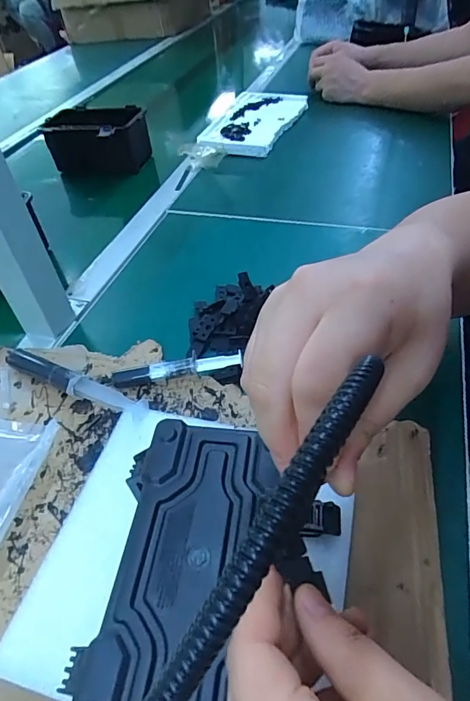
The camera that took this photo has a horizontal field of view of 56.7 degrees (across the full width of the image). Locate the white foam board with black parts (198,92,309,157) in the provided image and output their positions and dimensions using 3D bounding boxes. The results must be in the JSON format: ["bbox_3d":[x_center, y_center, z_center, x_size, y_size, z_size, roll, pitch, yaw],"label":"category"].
[{"bbox_3d":[0.036,-0.430,0.810,0.134,0.015,0.243,23,56,14],"label":"white foam board with black parts"}]

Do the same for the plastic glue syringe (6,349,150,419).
[{"bbox_3d":[-0.157,0.028,0.411,0.176,0.028,0.029,15,49,20],"label":"plastic glue syringe"}]

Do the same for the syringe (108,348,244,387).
[{"bbox_3d":[-0.055,0.017,0.415,0.122,0.023,0.018,-6,45,2],"label":"syringe"}]

